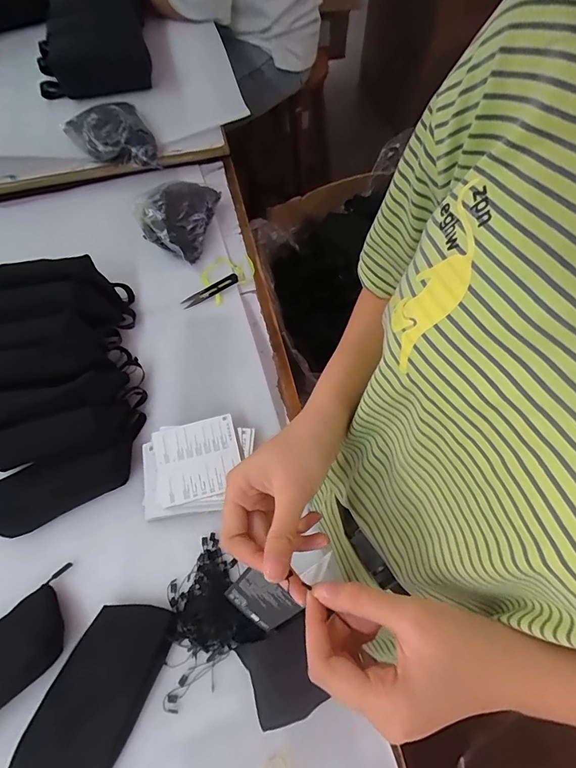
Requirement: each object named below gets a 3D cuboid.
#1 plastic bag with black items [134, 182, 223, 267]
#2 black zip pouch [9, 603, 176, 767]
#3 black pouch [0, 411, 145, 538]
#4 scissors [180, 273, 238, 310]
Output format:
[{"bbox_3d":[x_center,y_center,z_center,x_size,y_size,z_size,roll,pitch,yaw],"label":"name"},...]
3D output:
[{"bbox_3d":[-0.183,-0.299,0.692,0.094,0.083,0.153,15,66,9],"label":"plastic bag with black items"},{"bbox_3d":[-0.207,0.340,0.422,0.093,0.028,0.207,20,67,11],"label":"black zip pouch"},{"bbox_3d":[-0.290,0.120,0.526,0.222,0.040,0.086,-25,67,-10],"label":"black pouch"},{"bbox_3d":[-0.128,-0.154,0.662,0.102,0.004,0.022,-32,68,-13],"label":"scissors"}]

